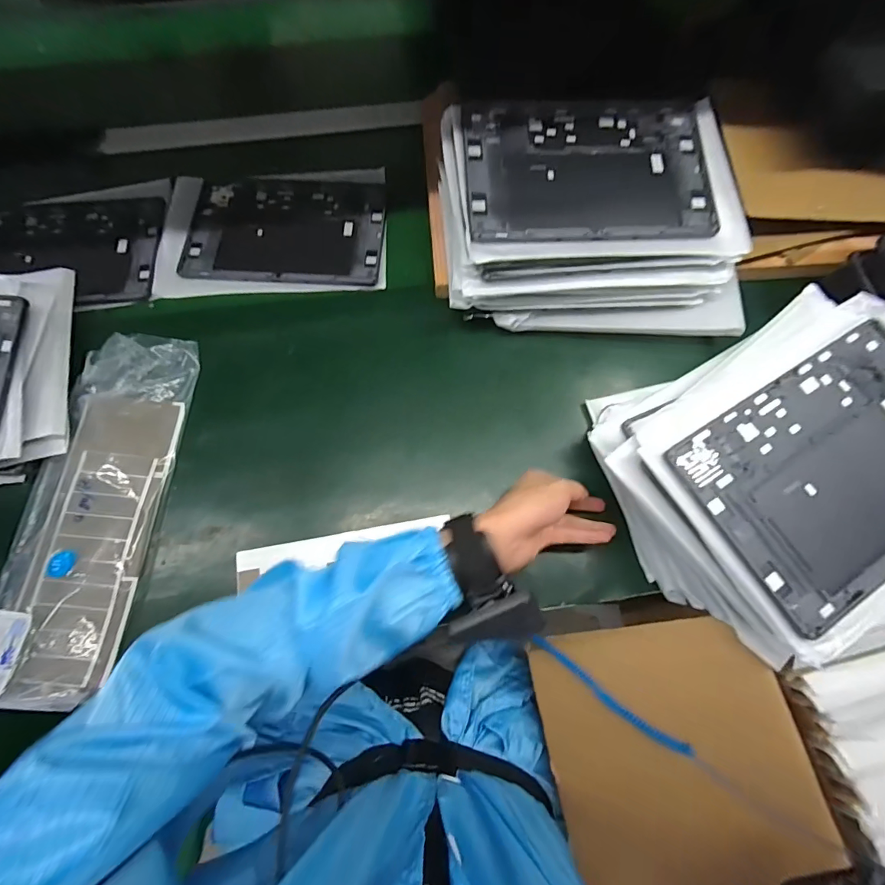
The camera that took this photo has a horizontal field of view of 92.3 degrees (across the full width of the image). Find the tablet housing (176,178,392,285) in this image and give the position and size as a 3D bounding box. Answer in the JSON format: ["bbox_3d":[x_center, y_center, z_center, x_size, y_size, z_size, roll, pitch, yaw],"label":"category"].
[{"bbox_3d":[-0.204,-0.285,0.565,0.250,0.013,0.170,3,73,-2],"label":"tablet housing"}]

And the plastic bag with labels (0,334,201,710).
[{"bbox_3d":[-0.356,0.059,0.433,0.119,0.030,0.363,8,73,-5],"label":"plastic bag with labels"}]

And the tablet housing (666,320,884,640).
[{"bbox_3d":[0.334,0.016,0.354,0.254,0.009,0.169,-30,76,-10],"label":"tablet housing"}]

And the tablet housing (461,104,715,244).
[{"bbox_3d":[0.154,-0.289,0.447,0.257,0.008,0.173,-1,78,-3],"label":"tablet housing"}]

